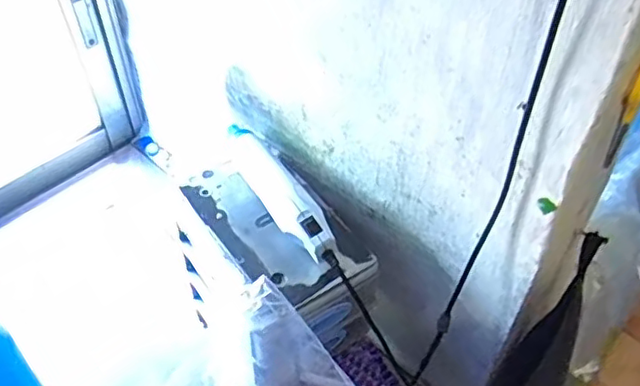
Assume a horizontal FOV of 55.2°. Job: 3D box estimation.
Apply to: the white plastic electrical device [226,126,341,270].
[{"bbox_3d":[-0.048,-0.013,0.663,0.046,0.031,0.224,-23,52,-19],"label":"white plastic electrical device"}]

